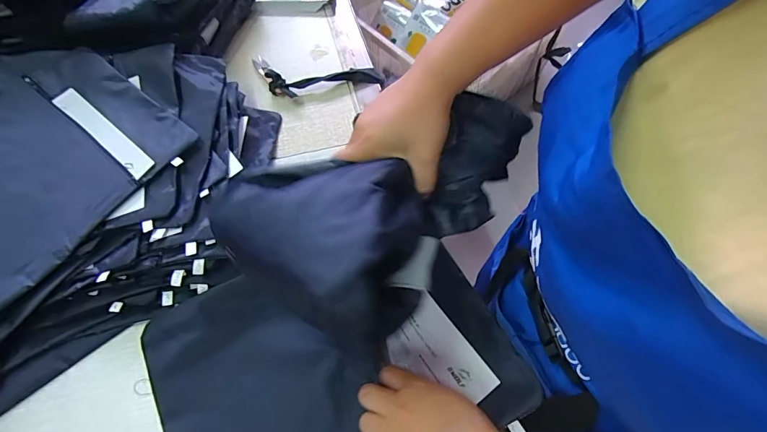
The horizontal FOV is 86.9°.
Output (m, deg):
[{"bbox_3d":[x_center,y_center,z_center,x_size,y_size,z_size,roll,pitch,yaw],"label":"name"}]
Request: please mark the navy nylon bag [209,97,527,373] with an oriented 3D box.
[{"bbox_3d":[0.009,-0.013,0.344,0.258,0.087,0.175,-21,62,-22],"label":"navy nylon bag"}]

